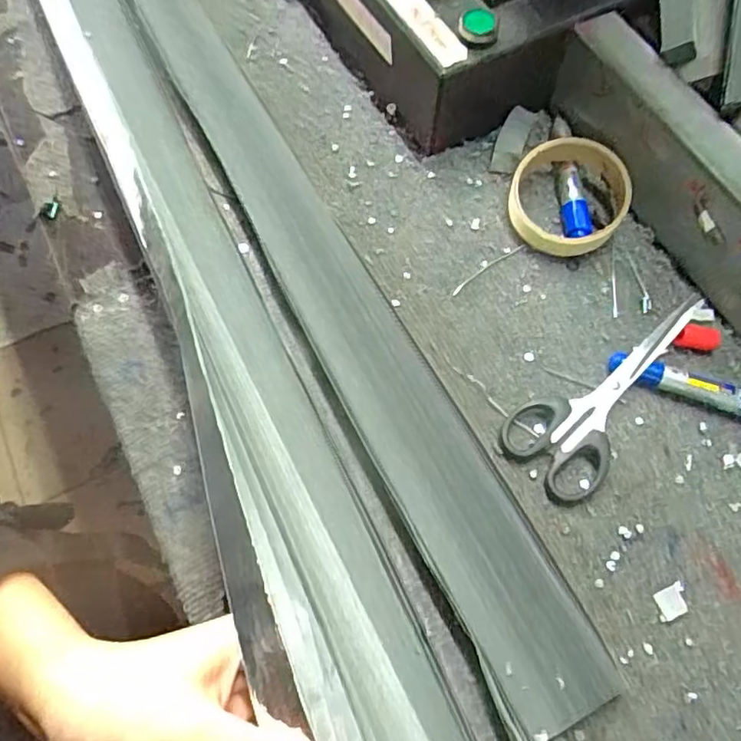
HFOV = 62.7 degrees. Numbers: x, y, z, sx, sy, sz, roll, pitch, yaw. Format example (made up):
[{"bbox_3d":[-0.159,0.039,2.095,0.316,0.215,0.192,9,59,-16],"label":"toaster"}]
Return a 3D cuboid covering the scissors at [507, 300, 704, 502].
[{"bbox_3d":[0.167,0.011,0.409,0.164,0.027,0.067,-39,72,-17],"label":"scissors"}]

